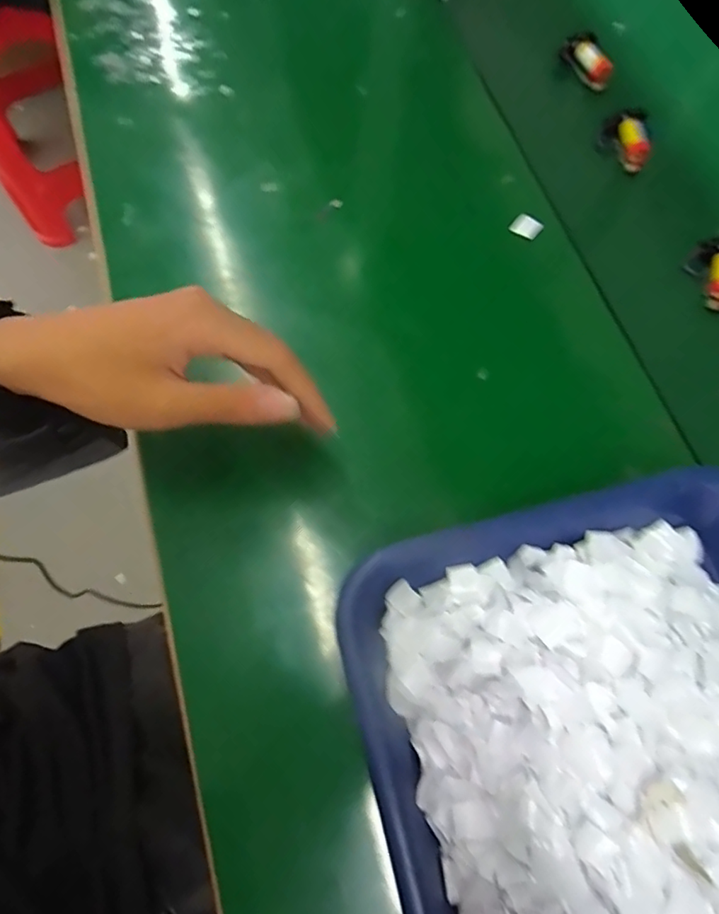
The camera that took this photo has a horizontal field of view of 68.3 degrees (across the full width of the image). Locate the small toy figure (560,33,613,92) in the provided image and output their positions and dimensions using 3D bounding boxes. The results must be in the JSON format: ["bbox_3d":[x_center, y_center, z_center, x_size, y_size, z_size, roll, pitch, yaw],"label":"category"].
[{"bbox_3d":[0.198,-0.340,0.455,0.019,0.019,0.051,-35,86,-12],"label":"small toy figure"}]

